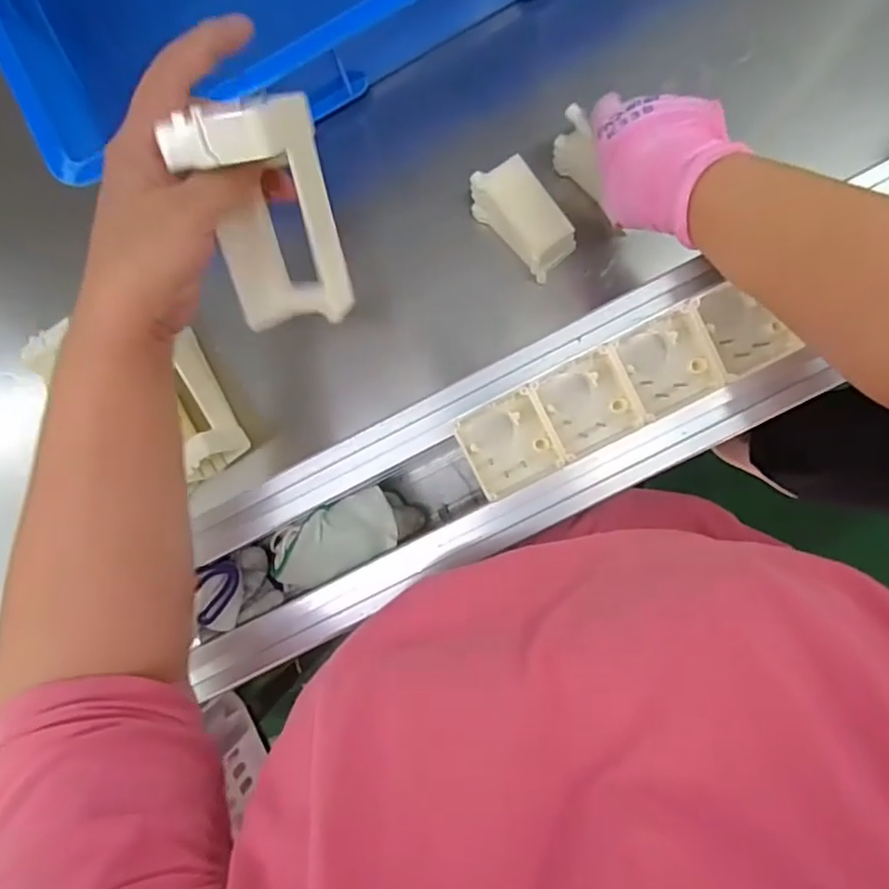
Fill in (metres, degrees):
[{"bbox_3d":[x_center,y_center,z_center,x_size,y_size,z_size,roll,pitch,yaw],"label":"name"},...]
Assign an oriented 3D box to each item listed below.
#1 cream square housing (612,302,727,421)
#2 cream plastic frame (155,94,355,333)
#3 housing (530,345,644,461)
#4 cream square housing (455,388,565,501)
[{"bbox_3d":[0.129,-0.047,0.362,0.051,0.013,0.049,-26,87,3],"label":"cream square housing"},{"bbox_3d":[-0.080,-0.108,0.304,0.057,0.111,0.050,3,54,4],"label":"cream plastic frame"},{"bbox_3d":[0.082,-0.023,0.367,0.048,0.017,0.048,-26,86,3],"label":"housing"},{"bbox_3d":[0.037,0.000,0.369,0.048,0.019,0.049,-27,86,3],"label":"cream square housing"}]

